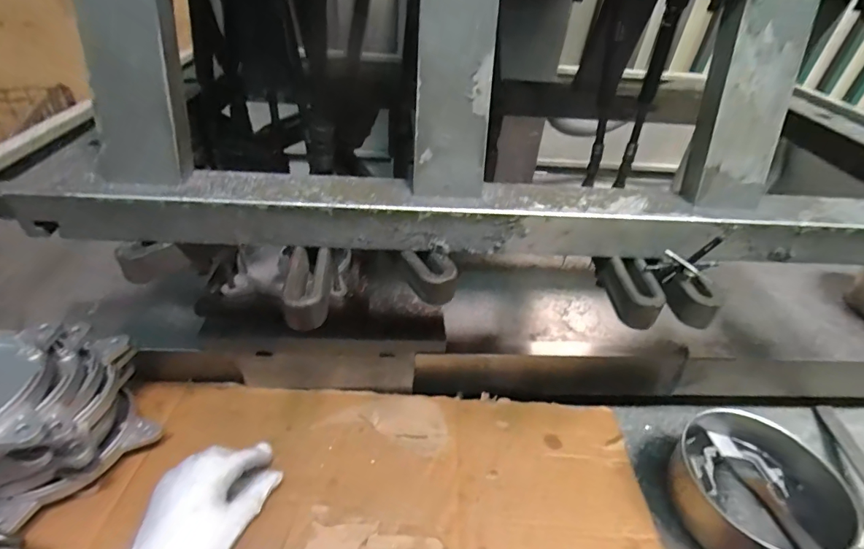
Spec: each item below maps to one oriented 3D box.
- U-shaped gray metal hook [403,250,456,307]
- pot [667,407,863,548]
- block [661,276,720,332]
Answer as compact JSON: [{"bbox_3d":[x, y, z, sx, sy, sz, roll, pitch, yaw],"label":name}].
[{"bbox_3d":[-0.003,0.002,0.352,0.037,0.028,0.041,-9,40,-16],"label":"U-shaped gray metal hook"},{"bbox_3d":[0.318,0.218,0.440,0.145,0.067,0.145,3,38,-2],"label":"pot"},{"bbox_3d":[0.208,0.020,0.347,0.020,0.028,0.042,-12,41,-20],"label":"block"}]

